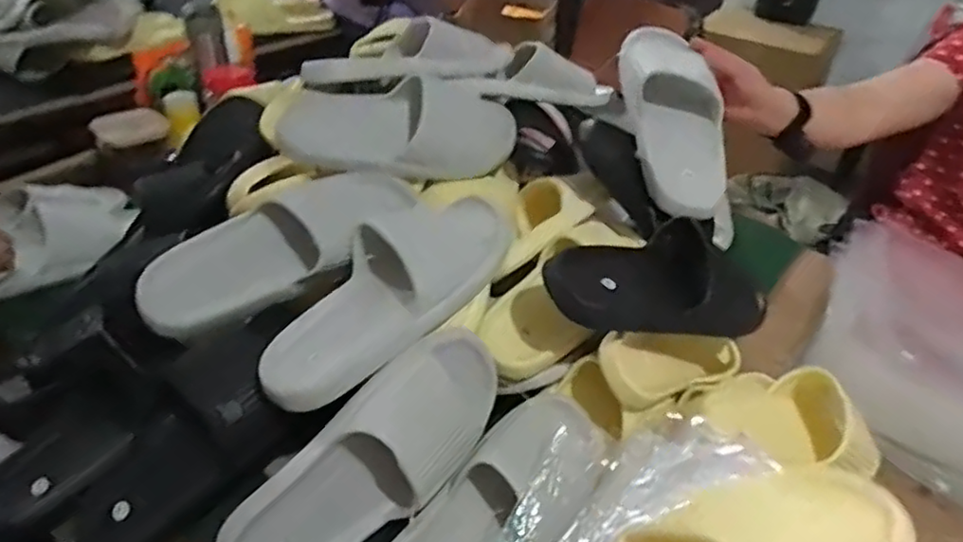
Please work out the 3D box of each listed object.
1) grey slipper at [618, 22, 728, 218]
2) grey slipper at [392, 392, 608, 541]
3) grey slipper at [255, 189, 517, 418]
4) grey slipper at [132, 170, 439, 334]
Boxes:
[{"bbox_3d":[0.225,-0.185,0.792,0.088,0.064,0.277,-3,66,-9],"label":"grey slipper"},{"bbox_3d":[-0.003,0.212,0.549,0.086,0.075,0.262,44,62,5],"label":"grey slipper"},{"bbox_3d":[-0.086,0.013,0.618,0.113,0.059,0.277,32,62,32],"label":"grey slipper"},{"bbox_3d":[-0.199,-0.032,0.666,0.272,0.065,0.116,-25,42,-4],"label":"grey slipper"}]

